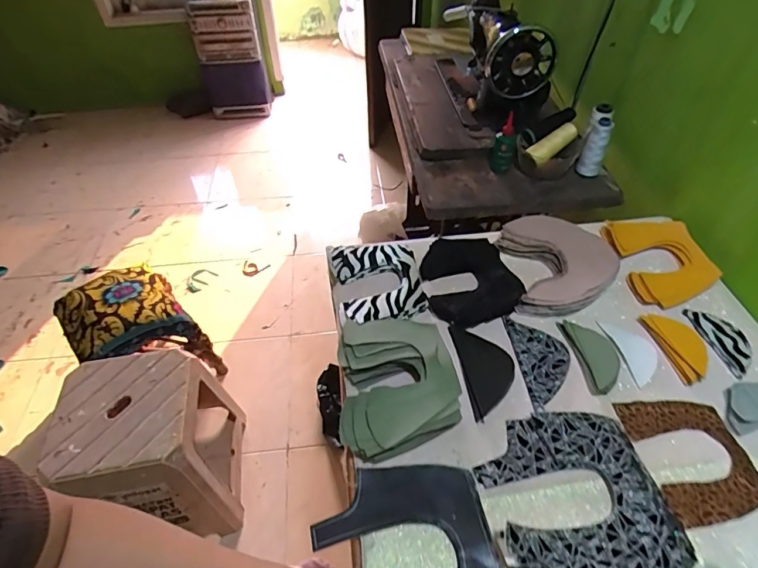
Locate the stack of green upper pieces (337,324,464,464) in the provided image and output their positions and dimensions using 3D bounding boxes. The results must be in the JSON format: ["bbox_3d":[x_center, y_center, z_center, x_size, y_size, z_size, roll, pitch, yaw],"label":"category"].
[{"bbox_3d":[0.020,0.123,0.590,0.148,0.046,0.188,-7,47,-6],"label":"stack of green upper pieces"}]

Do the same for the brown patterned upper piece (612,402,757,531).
[{"bbox_3d":[0.371,0.204,0.539,0.124,0.004,0.143,-6,47,-5],"label":"brown patterned upper piece"}]

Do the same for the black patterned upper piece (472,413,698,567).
[{"bbox_3d":[0.213,0.228,0.493,0.181,0.032,0.193,-11,48,-9],"label":"black patterned upper piece"}]

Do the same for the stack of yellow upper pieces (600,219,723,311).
[{"bbox_3d":[0.453,-0.044,0.737,0.137,0.029,0.168,-6,47,-5],"label":"stack of yellow upper pieces"}]

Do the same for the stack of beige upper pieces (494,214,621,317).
[{"bbox_3d":[0.291,-0.032,0.730,0.177,0.041,0.179,-6,47,-5],"label":"stack of beige upper pieces"}]

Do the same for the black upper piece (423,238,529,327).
[{"bbox_3d":[0.144,-0.006,0.725,0.139,0.029,0.164,-8,47,-7],"label":"black upper piece"}]

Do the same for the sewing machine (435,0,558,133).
[{"bbox_3d":[0.255,-0.543,1.060,0.161,0.196,0.381,-7,47,-6],"label":"sewing machine"}]

